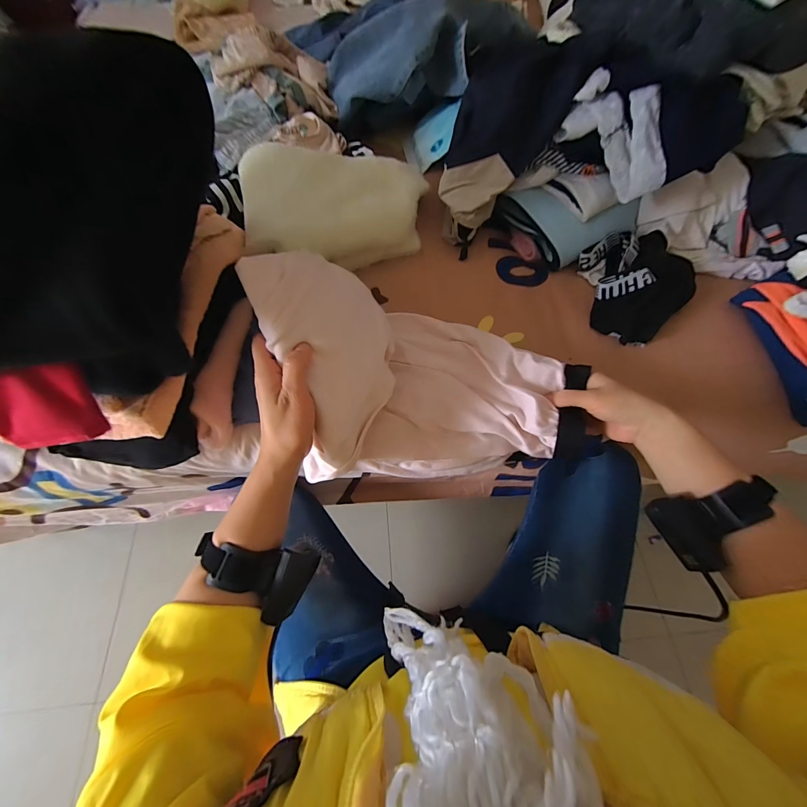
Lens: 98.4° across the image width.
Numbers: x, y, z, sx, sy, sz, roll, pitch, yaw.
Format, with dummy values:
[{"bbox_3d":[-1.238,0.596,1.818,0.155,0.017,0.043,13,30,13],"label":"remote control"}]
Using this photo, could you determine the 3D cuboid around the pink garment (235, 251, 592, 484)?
[{"bbox_3d":[0.030,-0.036,0.415,0.330,0.252,0.188,-5,64,-5],"label":"pink garment"}]

